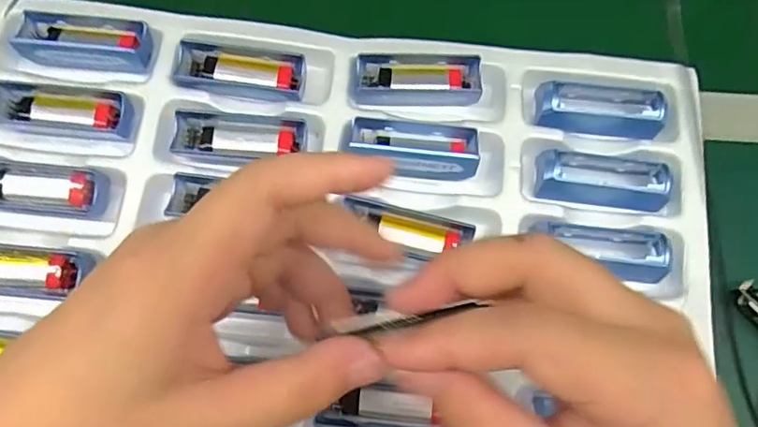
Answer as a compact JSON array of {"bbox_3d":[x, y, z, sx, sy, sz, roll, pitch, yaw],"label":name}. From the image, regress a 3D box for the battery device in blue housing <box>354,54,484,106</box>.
[{"bbox_3d":[0.025,-0.086,0.362,0.079,0.014,0.030,1,74,-2],"label":"battery device in blue housing"}]

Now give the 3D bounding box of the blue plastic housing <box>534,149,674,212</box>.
[{"bbox_3d":[0.138,-0.021,0.344,0.077,0.022,0.031,8,74,0],"label":"blue plastic housing"}]

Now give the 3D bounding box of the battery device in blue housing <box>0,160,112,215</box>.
[{"bbox_3d":[-0.199,-0.016,0.329,0.087,0.018,0.027,6,74,0],"label":"battery device in blue housing"}]

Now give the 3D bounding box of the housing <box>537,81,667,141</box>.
[{"bbox_3d":[0.141,-0.069,0.360,0.079,0.023,0.032,3,74,-1],"label":"housing"}]

